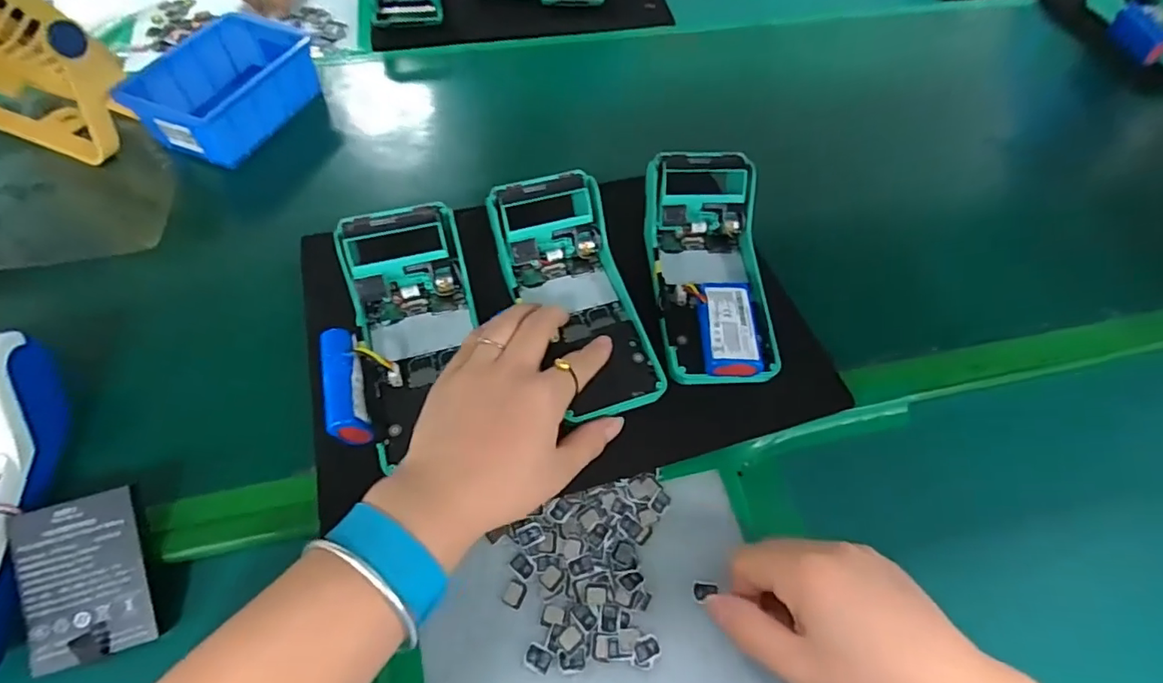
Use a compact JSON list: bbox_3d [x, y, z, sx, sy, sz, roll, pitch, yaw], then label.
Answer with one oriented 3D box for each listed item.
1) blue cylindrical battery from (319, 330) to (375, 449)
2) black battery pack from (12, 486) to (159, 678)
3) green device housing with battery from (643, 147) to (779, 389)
[{"bbox_3d":[-0.143,0.026,0.331,0.022,0.021,0.071,-11,56,-14],"label":"blue cylindrical battery"},{"bbox_3d":[-0.269,0.128,0.295,0.055,0.011,0.084,-14,84,-16],"label":"black battery pack"},{"bbox_3d":[0.092,-0.052,0.378,0.079,0.055,0.165,0,54,-7],"label":"green device housing with battery"}]

